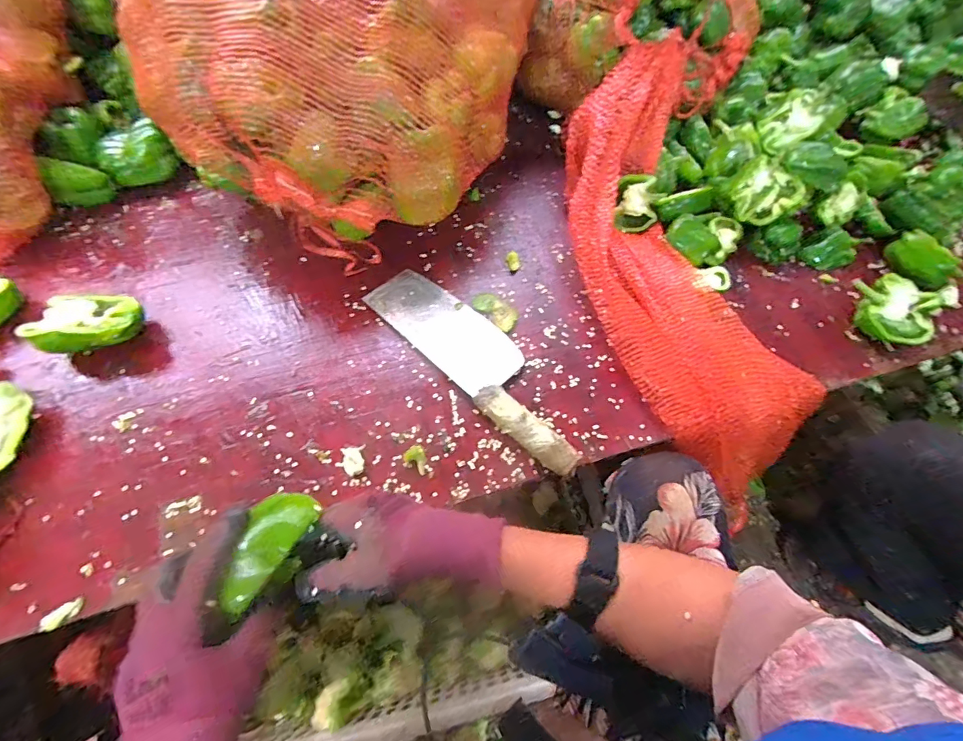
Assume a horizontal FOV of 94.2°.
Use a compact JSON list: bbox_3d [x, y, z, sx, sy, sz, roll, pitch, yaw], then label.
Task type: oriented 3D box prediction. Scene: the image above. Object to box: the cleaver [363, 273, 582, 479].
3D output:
[{"bbox_3d":[-0.003,-0.020,0.521,0.091,0.027,0.321,-41,73,-19],"label":"cleaver"}]

